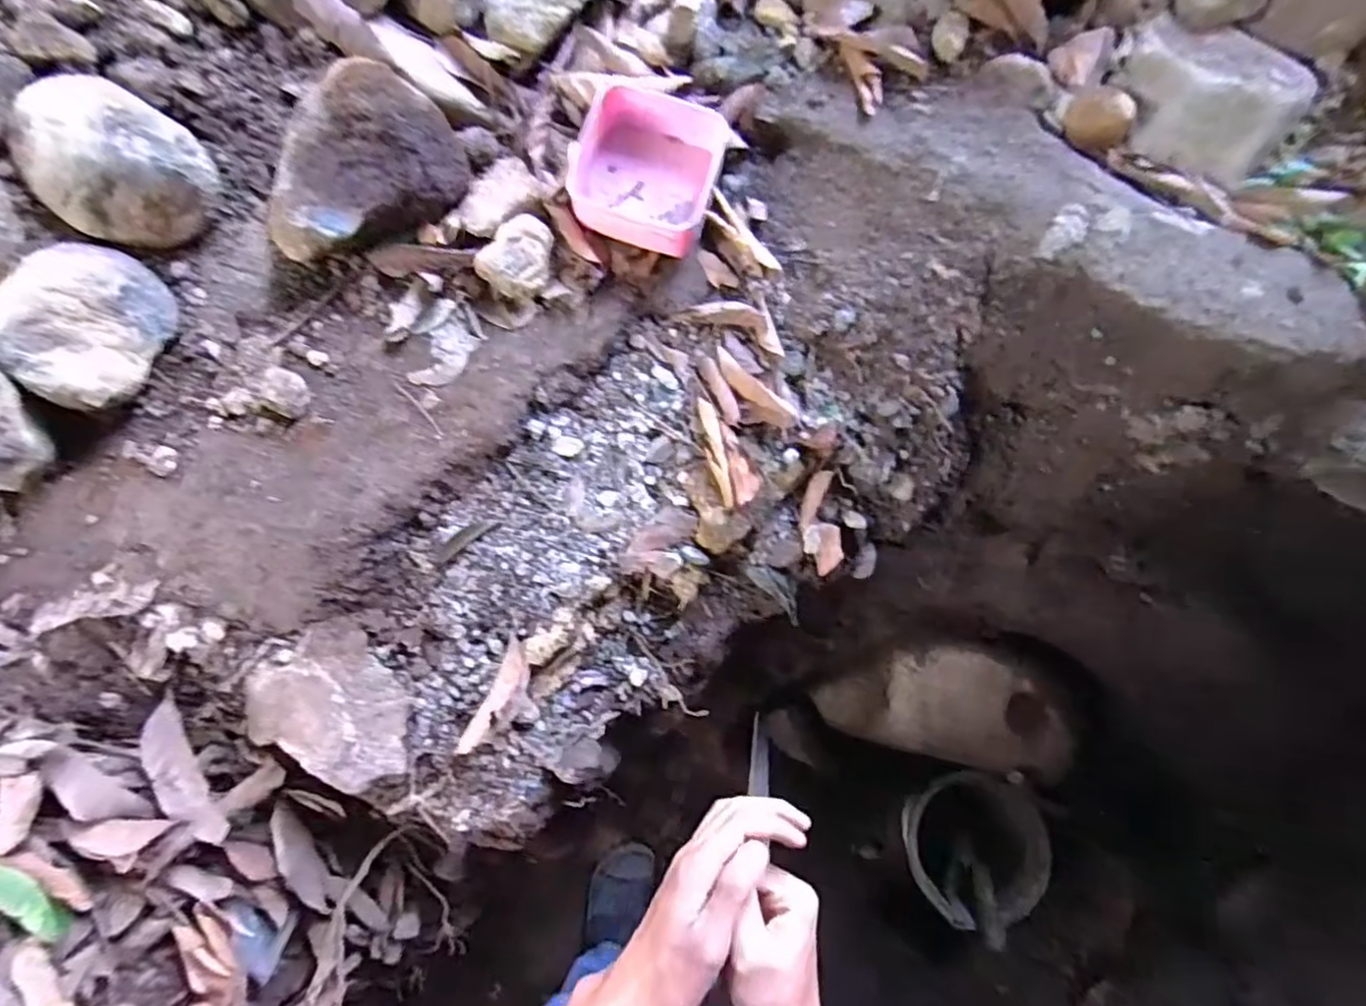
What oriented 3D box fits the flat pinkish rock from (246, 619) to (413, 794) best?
[{"bbox_3d":[-0.264,0.163,0.492,0.092,0.029,0.126,-48,112,-28],"label":"flat pinkish rock"}]

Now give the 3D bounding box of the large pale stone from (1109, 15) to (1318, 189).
[{"bbox_3d":[0.456,-0.355,0.556,0.156,0.059,0.084,36,74,9],"label":"large pale stone"}]

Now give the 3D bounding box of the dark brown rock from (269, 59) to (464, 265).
[{"bbox_3d":[-0.251,-0.265,0.515,0.116,0.076,0.157,14,72,2],"label":"dark brown rock"}]

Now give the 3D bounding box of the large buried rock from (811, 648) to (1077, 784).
[{"bbox_3d":[0.456,0.373,1.176,0.455,0.123,0.210,-7,67,39],"label":"large buried rock"}]

